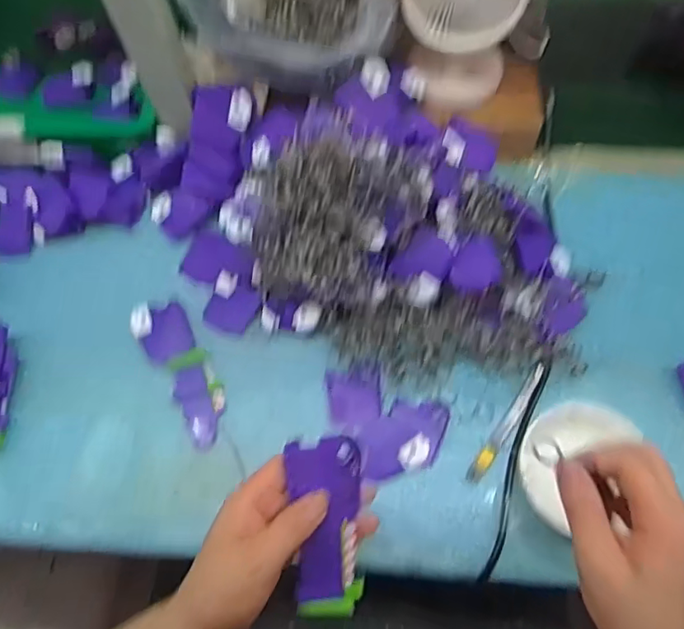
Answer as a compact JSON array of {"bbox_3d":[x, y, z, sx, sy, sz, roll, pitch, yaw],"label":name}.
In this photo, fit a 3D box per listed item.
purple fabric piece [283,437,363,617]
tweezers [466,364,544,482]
[{"bbox_3d":[-0.011,0.144,0.383,0.046,0.010,0.117,-1,91,3],"label":"purple fabric piece"},{"bbox_3d":[0.148,0.095,0.506,0.013,0.010,0.123,34,71,18],"label":"tweezers"}]

